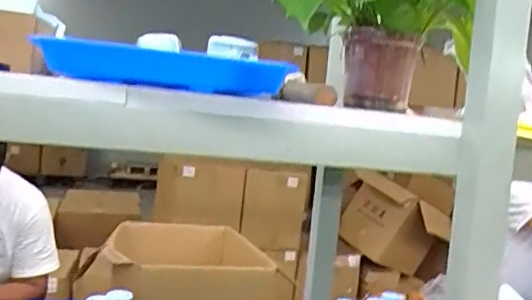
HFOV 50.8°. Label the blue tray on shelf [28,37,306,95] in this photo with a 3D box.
[{"bbox_3d":[-0.094,-0.076,0.537,0.232,0.033,0.097,4,4,-20],"label":"blue tray on shelf"}]

